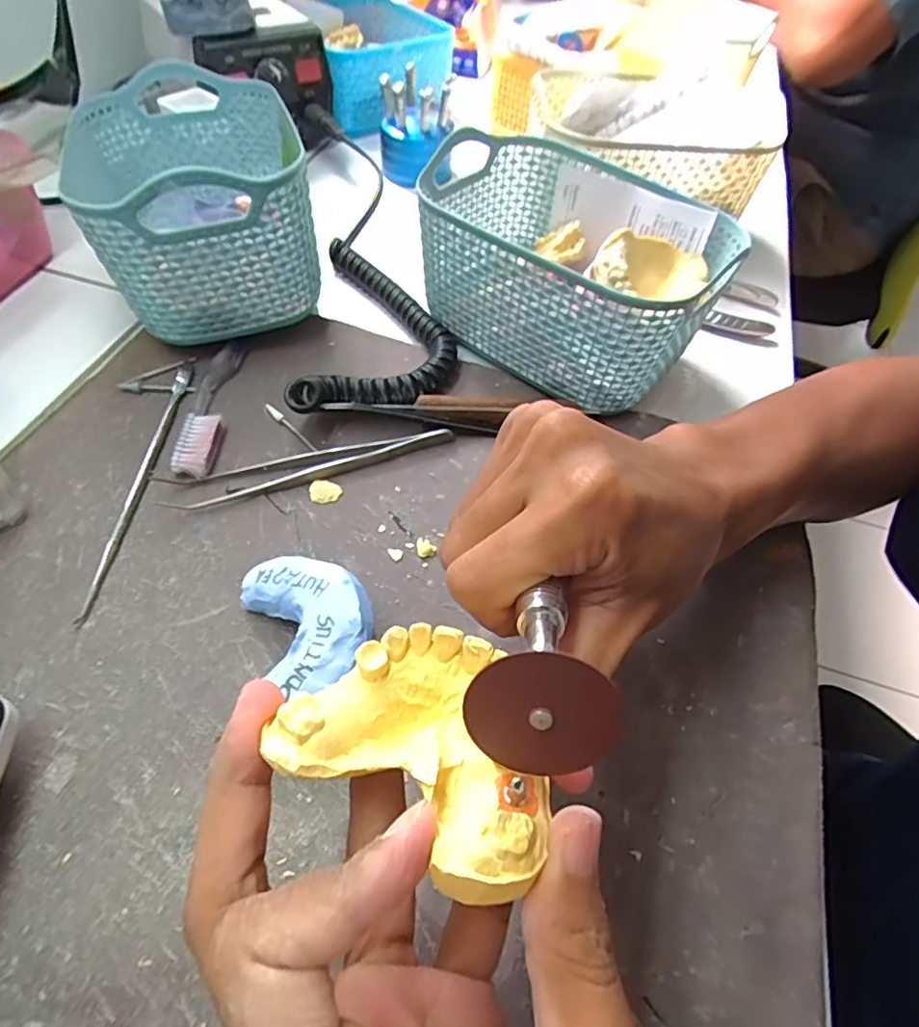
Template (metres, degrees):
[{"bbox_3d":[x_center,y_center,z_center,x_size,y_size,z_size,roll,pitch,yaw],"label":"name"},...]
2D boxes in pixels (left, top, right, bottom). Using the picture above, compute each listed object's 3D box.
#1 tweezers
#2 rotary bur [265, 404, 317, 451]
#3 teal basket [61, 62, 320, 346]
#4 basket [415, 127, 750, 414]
[{"bbox_3d":[-0.073,-0.024,0.294,0.142,0.006,0.019,-14,58,-13],"label":"tweezers"},{"bbox_3d":[-0.091,-0.046,0.310,0.041,0.004,0.004,39,61,20],"label":"rotary bur"},{"bbox_3d":[-0.153,-0.186,0.346,0.110,0.098,0.173,-15,58,-14],"label":"teal basket"},{"bbox_3d":[0.062,-0.141,0.340,0.163,0.077,0.116,37,61,20],"label":"basket"}]

